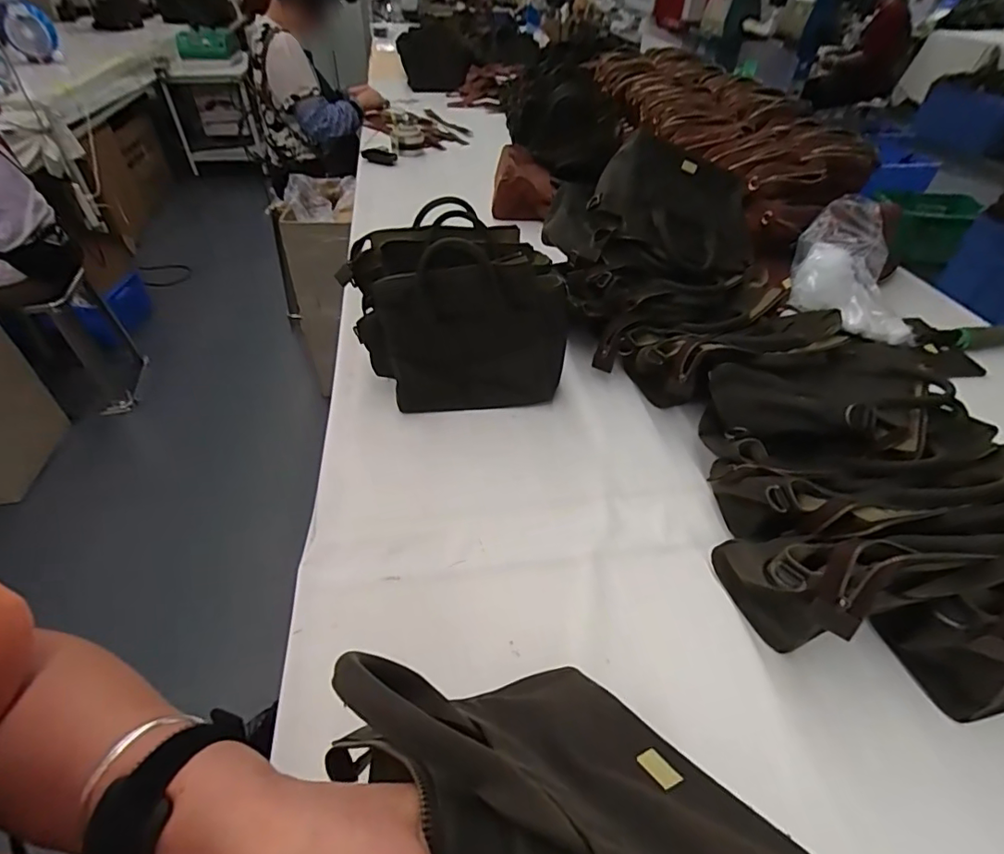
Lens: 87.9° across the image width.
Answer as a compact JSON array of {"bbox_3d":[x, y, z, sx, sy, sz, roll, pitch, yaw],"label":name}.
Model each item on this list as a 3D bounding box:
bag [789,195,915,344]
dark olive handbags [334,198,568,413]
[{"bbox_3d":[0.671,-0.297,0.975,0.227,0.136,0.270,20,46,18],"label":"bag"},{"bbox_3d":[-0.069,-0.171,0.787,0.303,0.189,0.229,-7,44,-9],"label":"dark olive handbags"}]

